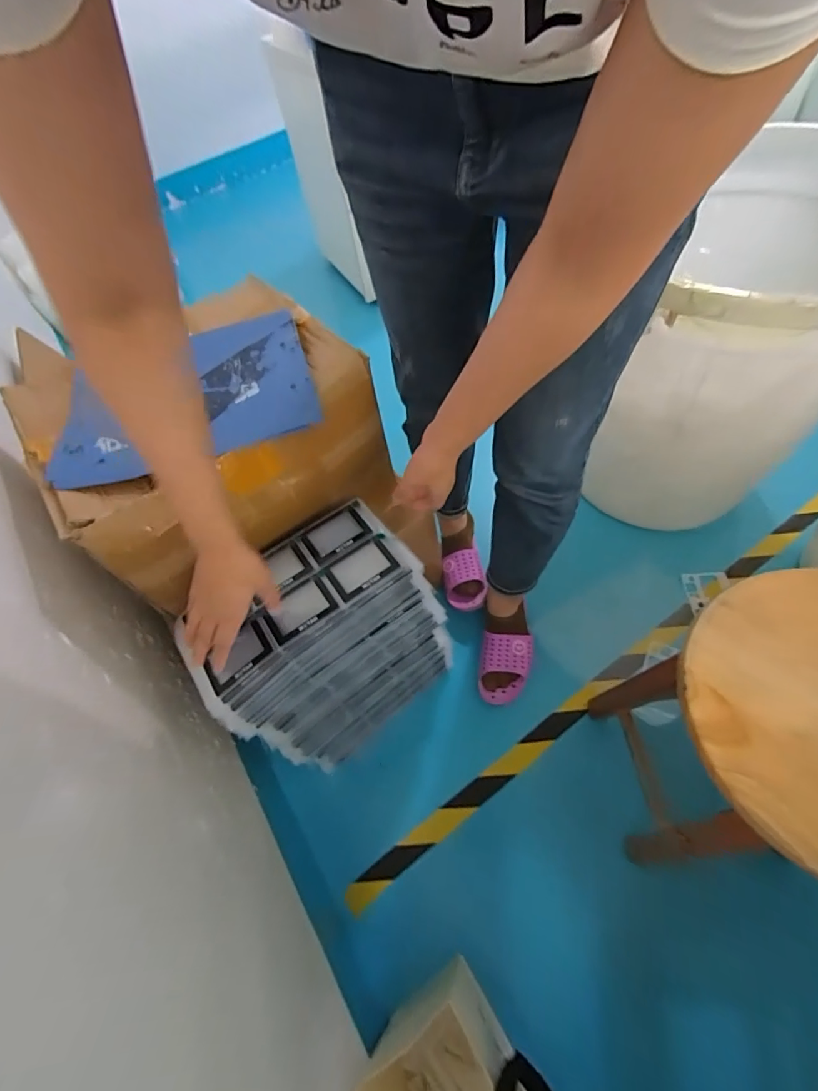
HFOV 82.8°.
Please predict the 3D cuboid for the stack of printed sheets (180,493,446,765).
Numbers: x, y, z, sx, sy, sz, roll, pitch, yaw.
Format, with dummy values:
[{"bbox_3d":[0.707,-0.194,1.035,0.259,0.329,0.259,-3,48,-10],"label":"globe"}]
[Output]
[{"bbox_3d":[-0.125,0.167,0.744,0.313,0.378,0.202,-35,64,-18],"label":"stack of printed sheets"}]

